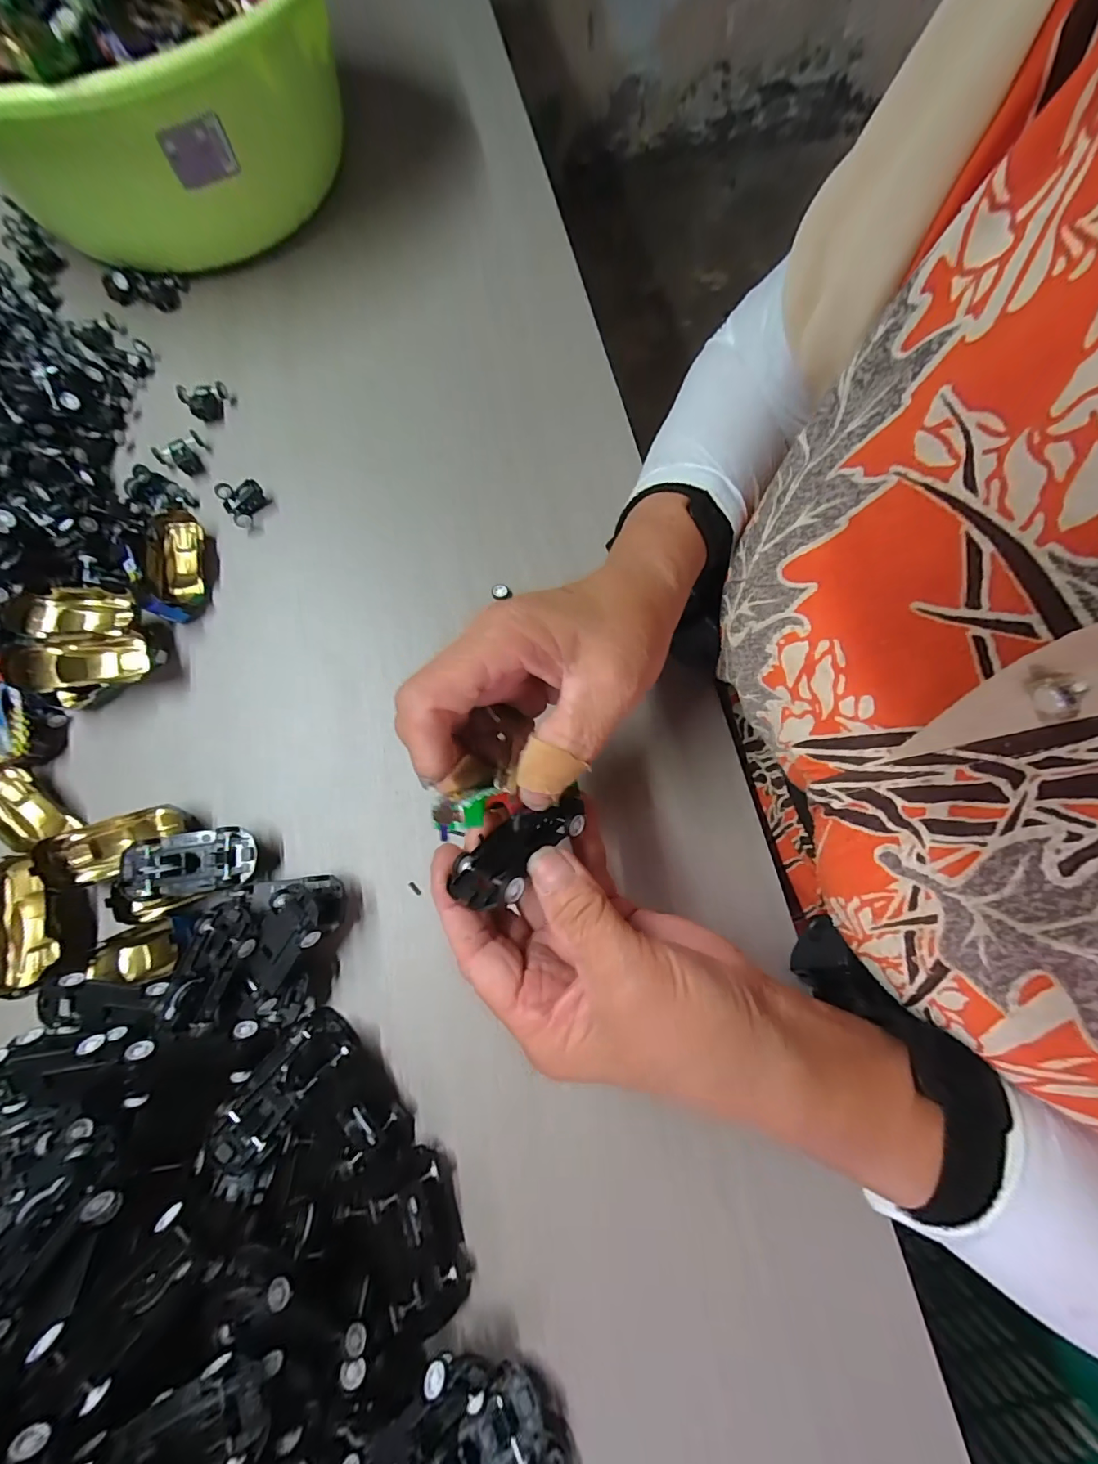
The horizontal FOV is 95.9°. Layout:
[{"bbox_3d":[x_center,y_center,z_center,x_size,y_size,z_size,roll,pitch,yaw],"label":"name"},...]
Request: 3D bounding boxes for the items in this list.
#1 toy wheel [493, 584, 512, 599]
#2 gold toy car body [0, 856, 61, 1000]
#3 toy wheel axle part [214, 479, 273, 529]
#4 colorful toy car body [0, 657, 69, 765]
[{"bbox_3d":[-0.030,-0.088,0.312,0.013,0.006,0.008,4,74,2],"label":"toy wheel"},{"bbox_3d":[-0.270,0.099,0.252,0.025,0.019,0.067,-31,76,-8],"label":"gold toy car body"},{"bbox_3d":[-0.203,-0.154,0.331,0.026,0.016,0.031,-37,77,-9],"label":"toy wheel axle part"},{"bbox_3d":[-0.304,-0.013,0.282,0.031,0.023,0.065,-26,75,-7],"label":"colorful toy car body"}]

